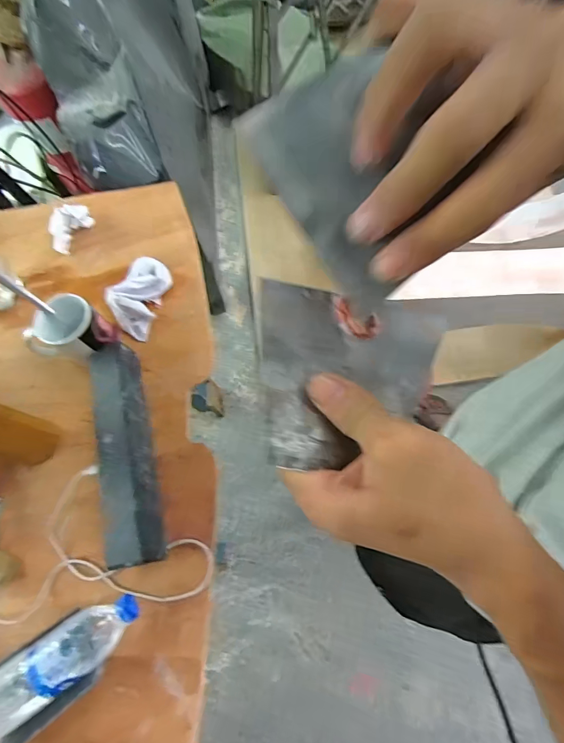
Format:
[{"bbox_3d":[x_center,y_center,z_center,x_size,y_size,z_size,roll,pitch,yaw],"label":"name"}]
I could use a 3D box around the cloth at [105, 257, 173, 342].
[{"bbox_3d":[-0.246,-0.131,0.668,0.089,0.040,0.143,16,71,12],"label":"cloth"}]

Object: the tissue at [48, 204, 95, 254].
[{"bbox_3d":[-0.397,-0.272,0.733,0.054,0.044,0.100,34,76,17],"label":"tissue"}]

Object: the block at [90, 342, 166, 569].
[{"bbox_3d":[-0.221,0.104,0.545,0.066,0.054,0.307,-16,68,-1],"label":"block"}]

